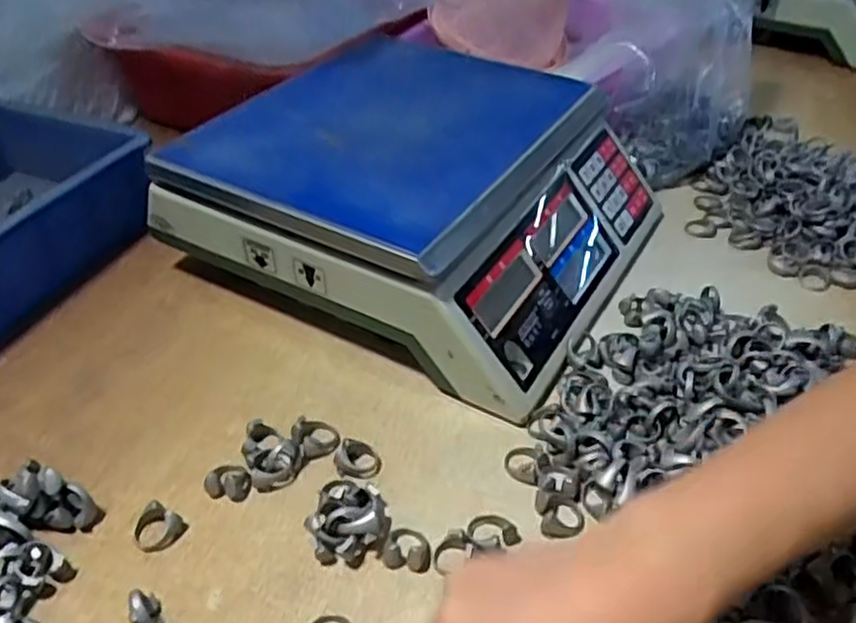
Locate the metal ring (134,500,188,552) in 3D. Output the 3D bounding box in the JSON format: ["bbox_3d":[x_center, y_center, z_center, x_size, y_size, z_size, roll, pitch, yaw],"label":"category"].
[{"bbox_3d":[-0.141,0.112,0.377,0.022,0.011,0.022,1,39,-1],"label":"metal ring"}]

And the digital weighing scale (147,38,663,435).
[{"bbox_3d":[0.006,-0.094,0.558,0.295,0.114,0.289,20,43,22],"label":"digital weighing scale"}]

